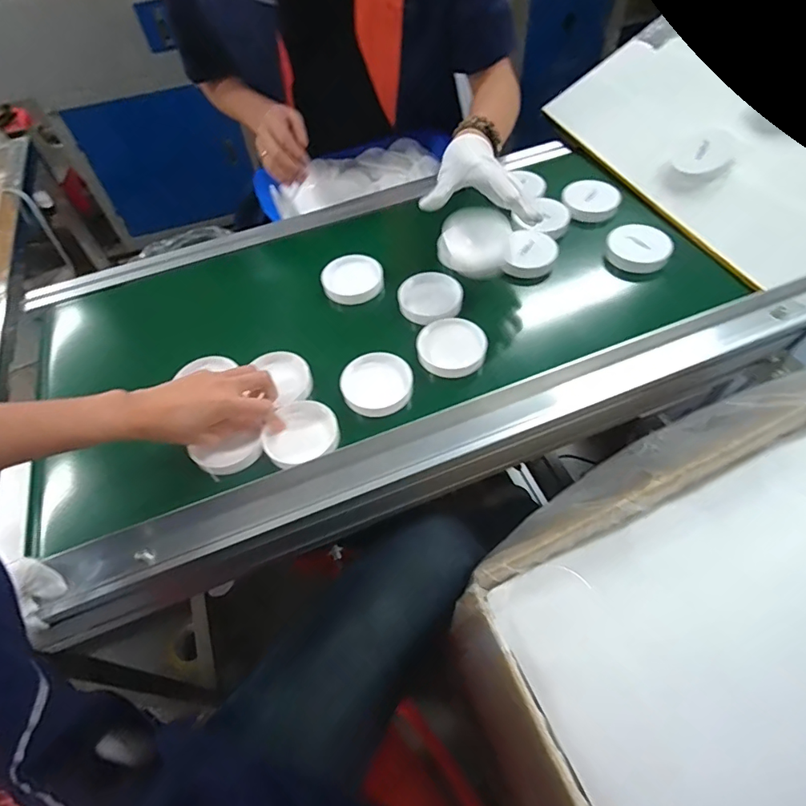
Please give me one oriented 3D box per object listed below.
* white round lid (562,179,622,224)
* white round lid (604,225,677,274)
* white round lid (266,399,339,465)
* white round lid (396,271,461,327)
[{"bbox_3d":[0.274,-0.296,0.702,0.076,0.015,0.089,-1,55,4],"label":"white round lid"},{"bbox_3d":[0.313,-0.206,0.645,0.079,0.012,0.085,16,58,15],"label":"white round lid"},{"bbox_3d":[-0.107,0.033,0.517,0.076,0.020,0.075,-2,55,3],"label":"white round lid"},{"bbox_3d":[0.036,-0.134,0.618,0.080,0.020,0.083,-2,55,3],"label":"white round lid"}]

